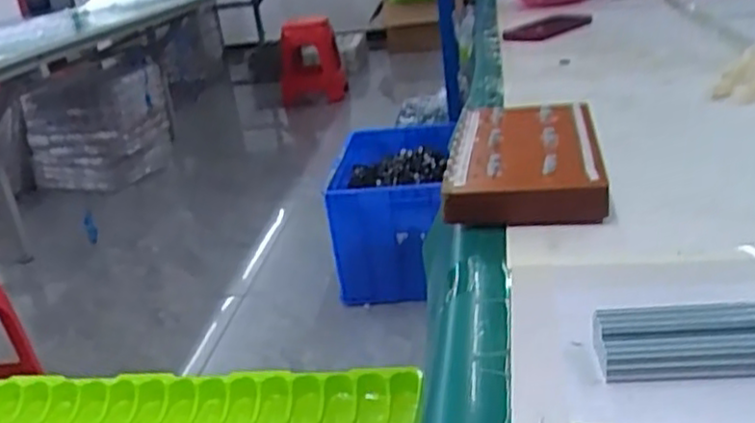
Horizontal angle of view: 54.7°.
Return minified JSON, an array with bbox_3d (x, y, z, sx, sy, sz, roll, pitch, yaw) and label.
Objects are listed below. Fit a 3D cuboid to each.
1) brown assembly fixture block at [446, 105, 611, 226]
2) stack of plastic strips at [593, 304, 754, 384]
[{"bbox_3d":[0.121,-0.044,0.599,0.117,0.035,0.208,-2,22,13],"label":"brown assembly fixture block"},{"bbox_3d":[0.165,0.062,0.349,0.114,0.024,0.031,-3,22,10],"label":"stack of plastic strips"}]

